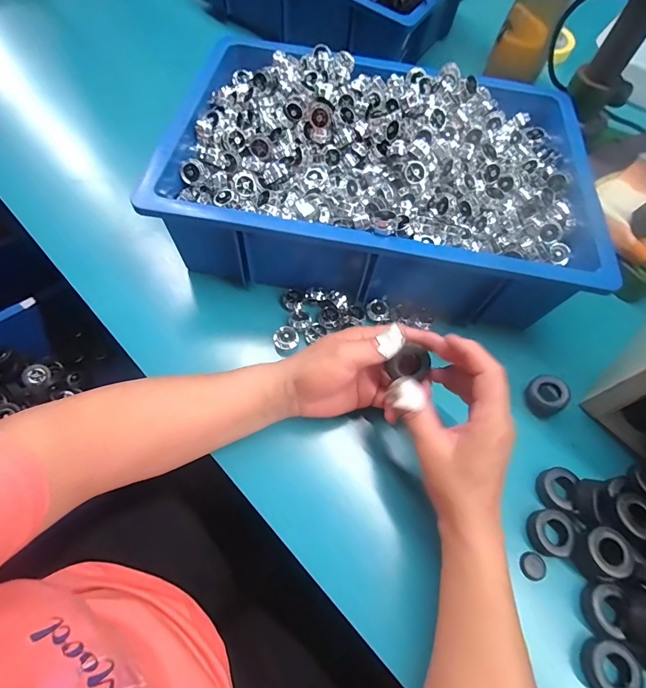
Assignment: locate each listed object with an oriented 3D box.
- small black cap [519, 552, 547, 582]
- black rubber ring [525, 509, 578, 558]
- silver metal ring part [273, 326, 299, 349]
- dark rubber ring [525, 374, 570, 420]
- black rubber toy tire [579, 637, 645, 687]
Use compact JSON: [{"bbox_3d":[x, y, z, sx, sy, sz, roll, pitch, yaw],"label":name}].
[{"bbox_3d":[0.177,0.187,0.316,0.021,0.007,0.021,1,64,-3],"label":"small black cap"},{"bbox_3d":[0.195,0.161,0.323,0.037,0.014,0.037,1,64,-3],"label":"black rubber ring"},{"bbox_3d":[-0.038,-0.006,0.396,0.026,0.009,0.023,25,65,9],"label":"silver metal ring part"},{"bbox_3d":[0.228,0.052,0.384,0.034,0.022,0.037,1,64,-3],"label":"dark rubber ring"},{"bbox_3d":[0.214,0.243,0.281,0.035,0.018,0.036,1,64,-3],"label":"black rubber toy tire"}]

